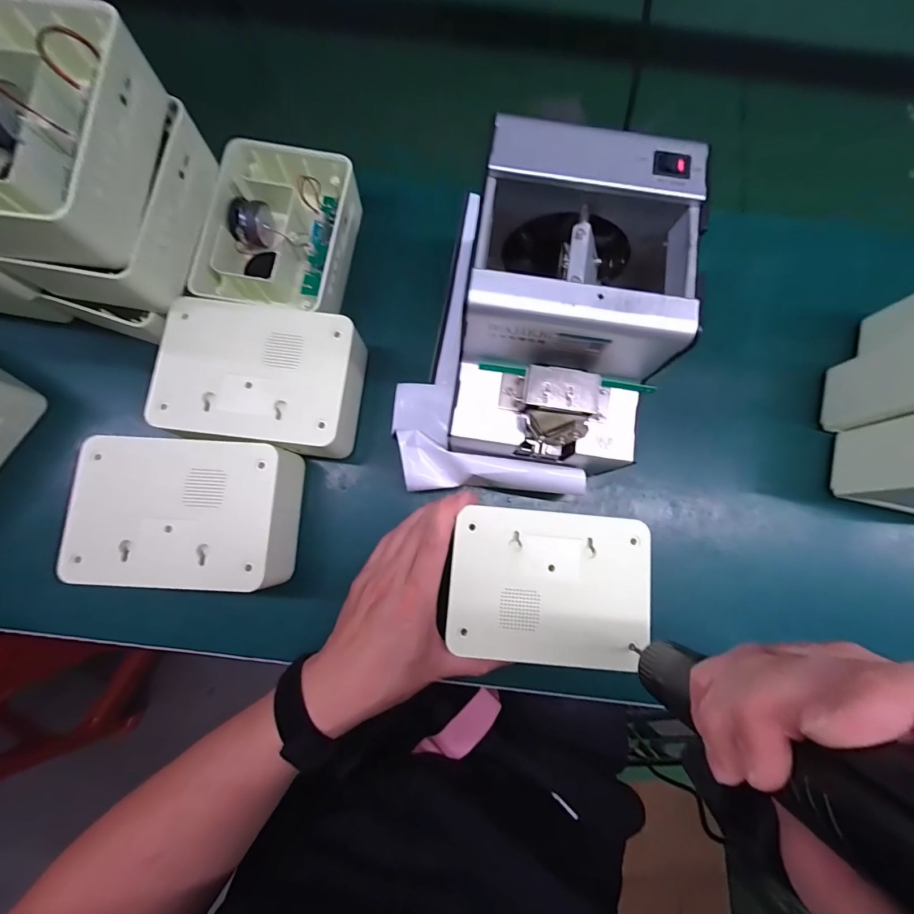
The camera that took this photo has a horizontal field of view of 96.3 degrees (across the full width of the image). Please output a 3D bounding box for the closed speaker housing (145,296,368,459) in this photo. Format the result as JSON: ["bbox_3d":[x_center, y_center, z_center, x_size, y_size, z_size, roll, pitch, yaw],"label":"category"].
[{"bbox_3d":[-0.150,-0.059,0.327,0.139,0.058,0.101,9,80,0],"label":"closed speaker housing"}]

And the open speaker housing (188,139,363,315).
[{"bbox_3d":[-0.148,-0.185,0.347,0.104,0.056,0.137,10,80,0],"label":"open speaker housing"}]

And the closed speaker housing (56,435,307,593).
[{"bbox_3d":[-0.198,0.042,0.303,0.138,0.054,0.100,2,80,-1],"label":"closed speaker housing"}]

